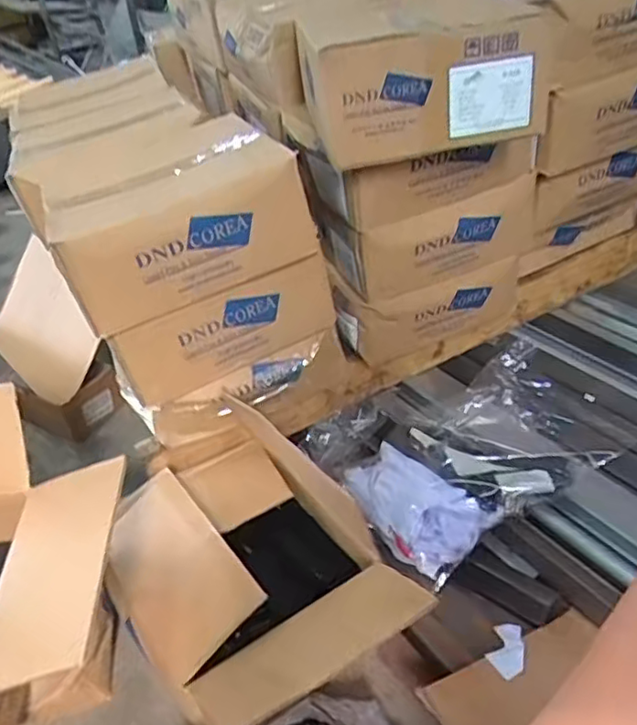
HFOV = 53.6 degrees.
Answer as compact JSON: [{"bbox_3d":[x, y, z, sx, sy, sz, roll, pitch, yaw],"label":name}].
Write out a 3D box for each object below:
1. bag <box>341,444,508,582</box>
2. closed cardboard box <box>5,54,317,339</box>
[{"bbox_3d":[0.136,0.209,0.910,0.209,0.097,0.113,20,44,31],"label":"bag"},{"bbox_3d":[-0.218,-0.212,0.861,0.307,0.151,0.339,-22,39,-19],"label":"closed cardboard box"}]

